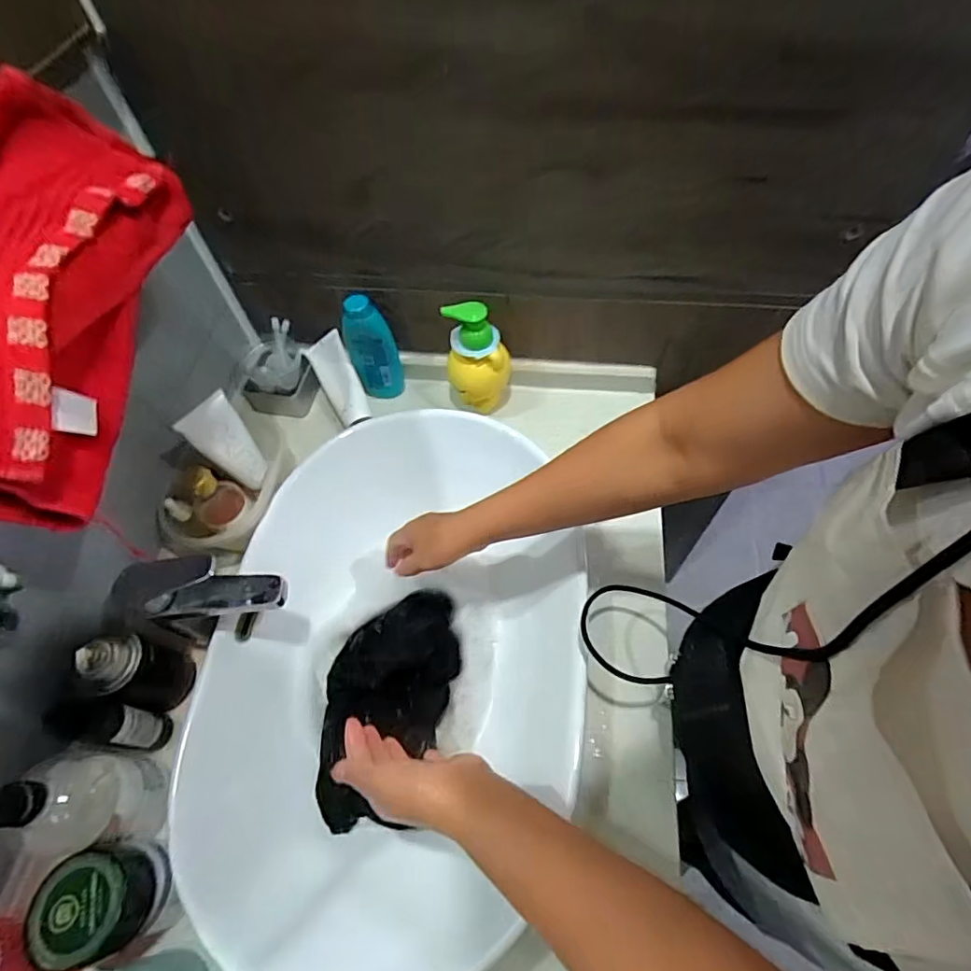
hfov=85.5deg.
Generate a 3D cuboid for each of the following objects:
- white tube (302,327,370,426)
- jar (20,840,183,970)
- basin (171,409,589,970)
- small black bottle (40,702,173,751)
[{"bbox_3d":[-0.204,-0.150,0.740,0.053,0.051,0.152,-27,77,-12],"label":"white tube"},{"bbox_3d":[-0.313,0.339,0.431,0.074,0.077,0.074,-2,59,3],"label":"jar"},{"bbox_3d":[-0.094,0.185,0.588,0.385,0.122,0.557,6,60,7],"label":"basin"},{"bbox_3d":[-0.350,0.225,0.496,0.029,0.138,0.035,5,60,7],"label":"small black bottle"}]

